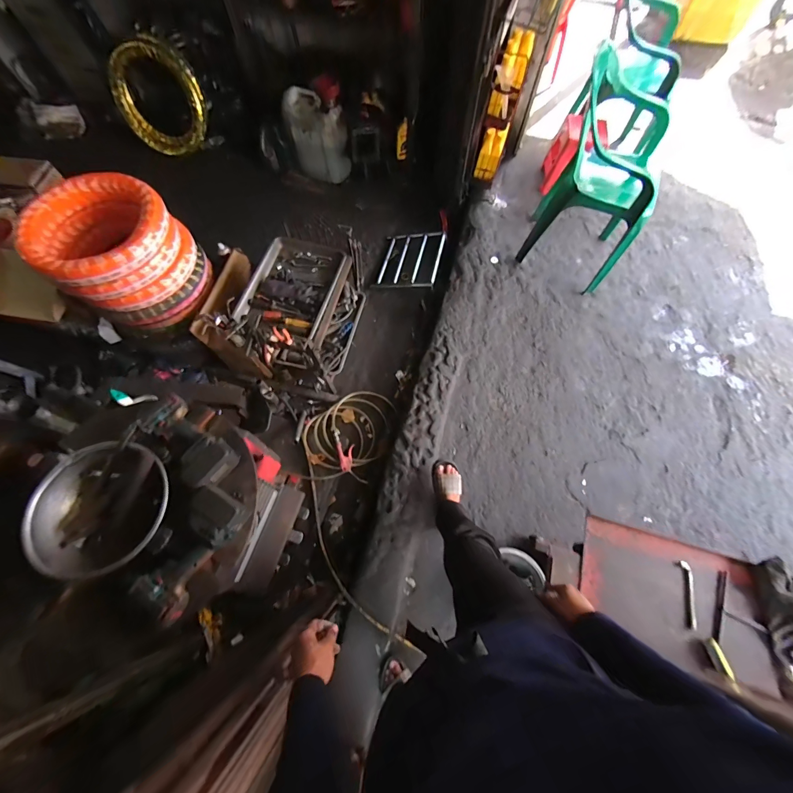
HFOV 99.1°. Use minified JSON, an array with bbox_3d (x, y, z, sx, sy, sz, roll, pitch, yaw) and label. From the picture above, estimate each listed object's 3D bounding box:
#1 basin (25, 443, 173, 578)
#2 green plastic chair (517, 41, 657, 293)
[{"bbox_3d":[-0.616,0.228,0.721,0.254,0.066,0.244,0,68,-1],"label":"basin"},{"bbox_3d":[0.892,-0.950,1.499,0.447,0.723,0.482,21,69,7],"label":"green plastic chair"}]

